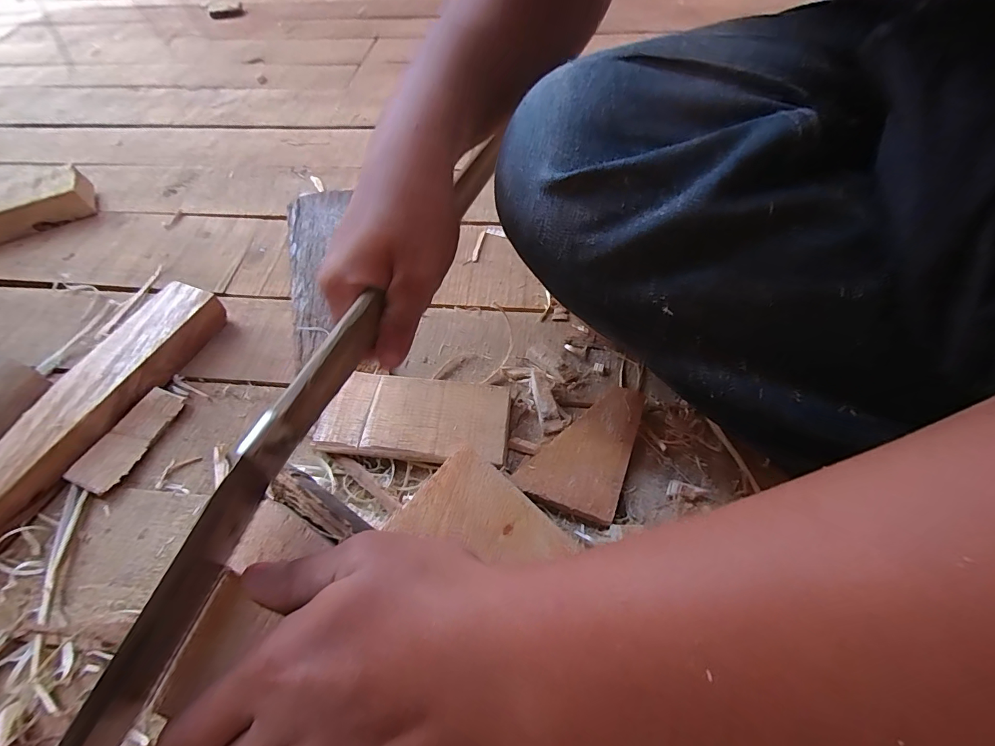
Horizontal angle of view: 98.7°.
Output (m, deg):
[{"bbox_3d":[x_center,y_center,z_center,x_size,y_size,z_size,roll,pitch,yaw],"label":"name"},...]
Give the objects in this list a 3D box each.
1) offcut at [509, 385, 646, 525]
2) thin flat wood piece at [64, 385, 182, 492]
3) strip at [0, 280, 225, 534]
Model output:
[{"bbox_3d":[0.059,0.045,0.290,0.061,0.015,0.102,20,60,16],"label":"offcut"},{"bbox_3d":[-0.266,0.048,0.311,0.030,0.014,0.078,17,60,14],"label":"thin flat wood piece"},{"bbox_3d":[-0.315,0.052,0.298,0.055,0.033,0.294,19,60,15],"label":"strip"}]

